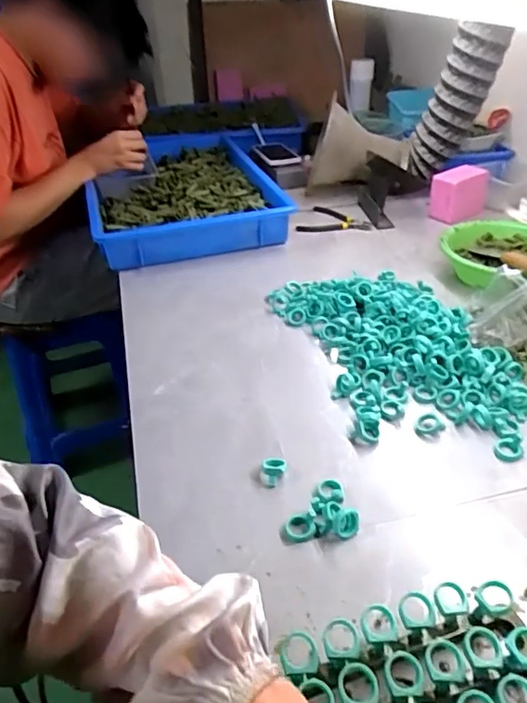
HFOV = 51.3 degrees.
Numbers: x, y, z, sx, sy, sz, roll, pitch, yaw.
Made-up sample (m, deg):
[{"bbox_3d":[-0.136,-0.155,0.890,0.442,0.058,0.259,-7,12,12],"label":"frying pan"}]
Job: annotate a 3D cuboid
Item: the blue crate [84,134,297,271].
[{"bbox_3d":[-0.184,-0.358,1.229,0.378,0.078,0.583,-10,36,-10],"label":"blue crate"}]

